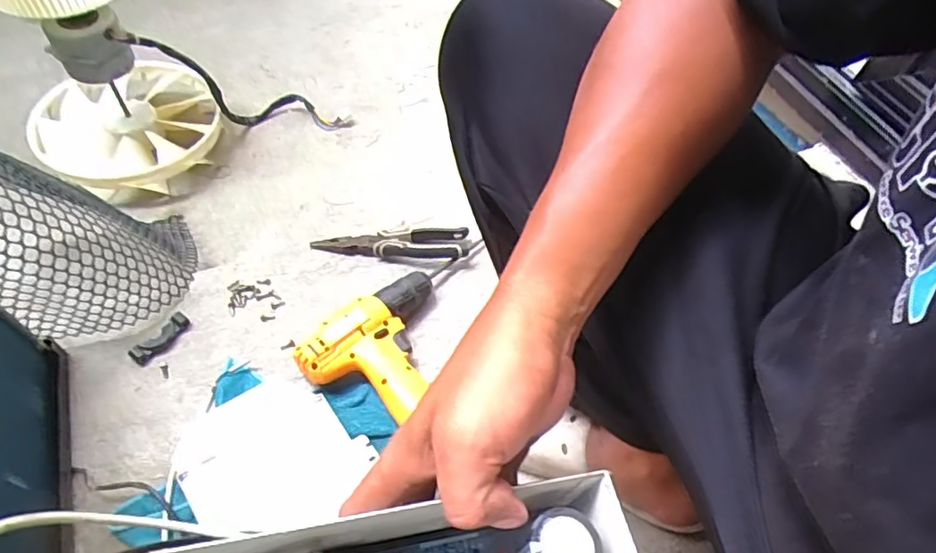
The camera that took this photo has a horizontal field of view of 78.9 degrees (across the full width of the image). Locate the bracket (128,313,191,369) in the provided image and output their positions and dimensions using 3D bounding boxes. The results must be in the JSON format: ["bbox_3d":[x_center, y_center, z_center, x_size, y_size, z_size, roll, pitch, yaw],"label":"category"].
[{"bbox_3d":[-0.356,0.072,0.659,0.022,0.018,0.070,36,61,20],"label":"bracket"}]

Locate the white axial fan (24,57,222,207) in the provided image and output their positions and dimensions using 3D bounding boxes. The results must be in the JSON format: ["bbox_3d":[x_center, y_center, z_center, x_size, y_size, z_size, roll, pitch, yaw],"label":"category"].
[{"bbox_3d":[-0.562,-0.249,0.950,0.268,0.067,0.273,2,58,-3],"label":"white axial fan"}]

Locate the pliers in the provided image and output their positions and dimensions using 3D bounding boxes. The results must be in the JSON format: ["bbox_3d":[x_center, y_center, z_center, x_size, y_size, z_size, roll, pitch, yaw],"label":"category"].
[{"bbox_3d":[-0.100,-0.048,0.738,0.195,0.023,0.047,4,56,0],"label":"pliers"}]

